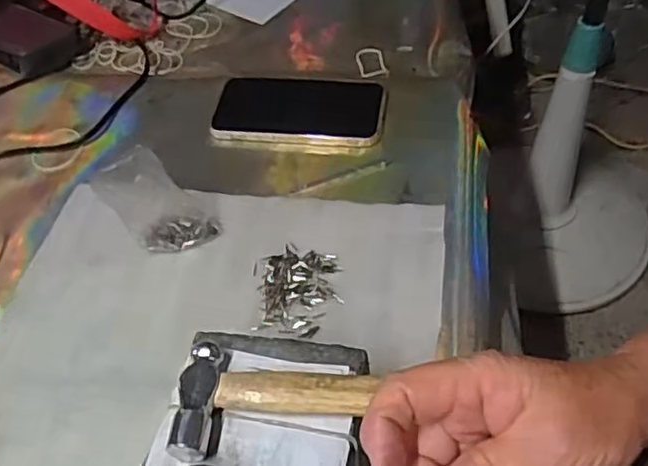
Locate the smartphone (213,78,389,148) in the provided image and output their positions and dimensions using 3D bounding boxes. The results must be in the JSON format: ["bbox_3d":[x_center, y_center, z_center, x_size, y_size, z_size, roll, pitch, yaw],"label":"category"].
[{"bbox_3d":[-0.020,-0.110,0.576,0.145,0.012,0.074,6,56,7],"label":"smartphone"}]

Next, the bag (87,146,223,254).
[{"bbox_3d":[-0.122,-0.015,0.473,0.053,0.097,0.027,-28,48,11],"label":"bag"}]

